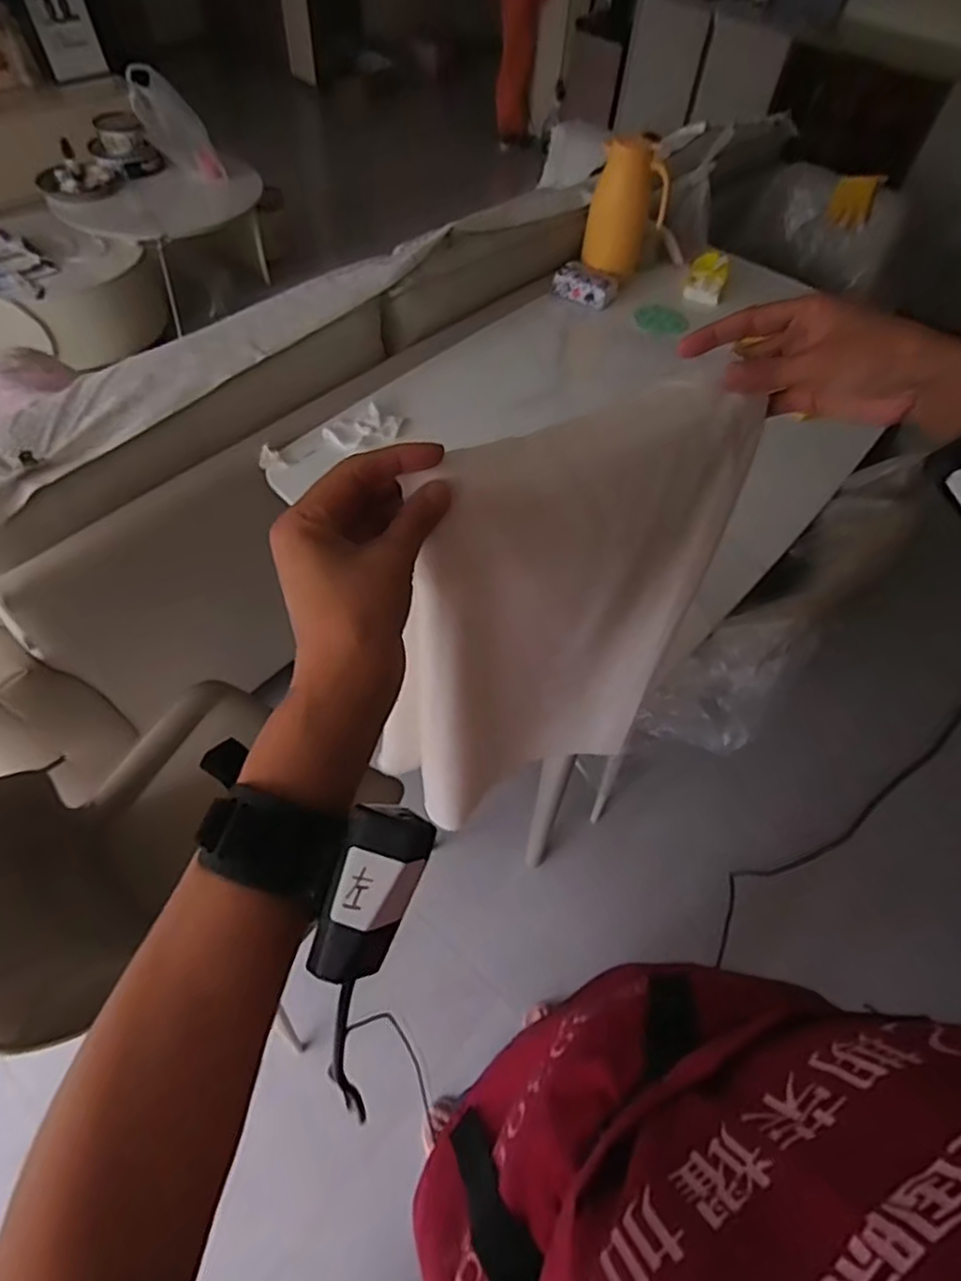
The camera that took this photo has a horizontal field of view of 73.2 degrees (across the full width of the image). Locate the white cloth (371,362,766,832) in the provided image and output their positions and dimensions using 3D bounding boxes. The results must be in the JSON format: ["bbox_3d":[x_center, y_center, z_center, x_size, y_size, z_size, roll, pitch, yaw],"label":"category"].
[{"bbox_3d":[0.064,-0.003,0.594,0.286,0.472,0.081,-24,61,-20],"label":"white cloth"}]

